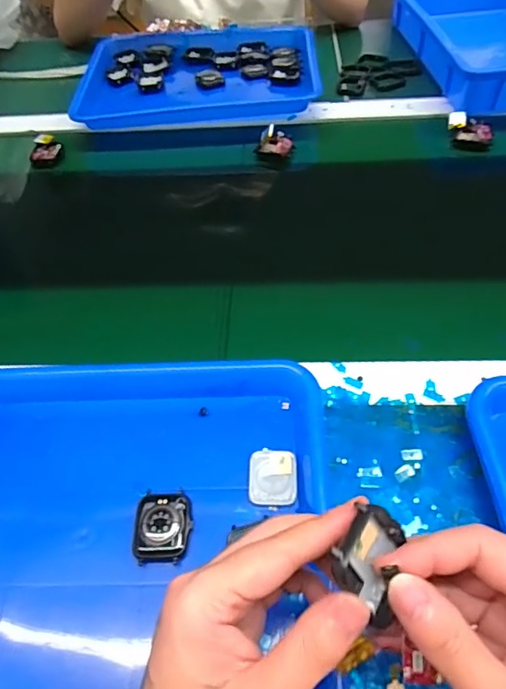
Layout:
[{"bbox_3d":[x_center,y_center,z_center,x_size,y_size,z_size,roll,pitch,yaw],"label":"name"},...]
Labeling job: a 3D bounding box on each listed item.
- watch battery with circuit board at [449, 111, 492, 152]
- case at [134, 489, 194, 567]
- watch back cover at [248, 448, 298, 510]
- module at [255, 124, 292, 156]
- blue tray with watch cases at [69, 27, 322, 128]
[{"bbox_3d":[0.270,-0.265,0.605,0.056,0.033,0.022,20,58,18],"label":"watch battery with circuit board"},{"bbox_3d":[-0.061,0.122,0.326,0.037,0.010,0.046,-2,54,3],"label":"case"},{"bbox_3d":[0.014,0.094,0.345,0.033,0.004,0.041,0,54,4],"label":"watch back cover"},{"bbox_3d":[0.029,-0.254,0.604,0.042,0.023,0.028,22,58,19],"label":"module"},{"bbox_3d":[-0.077,-0.392,0.705,0.331,0.036,0.221,-5,54,1],"label":"blue tray with watch cases"}]

